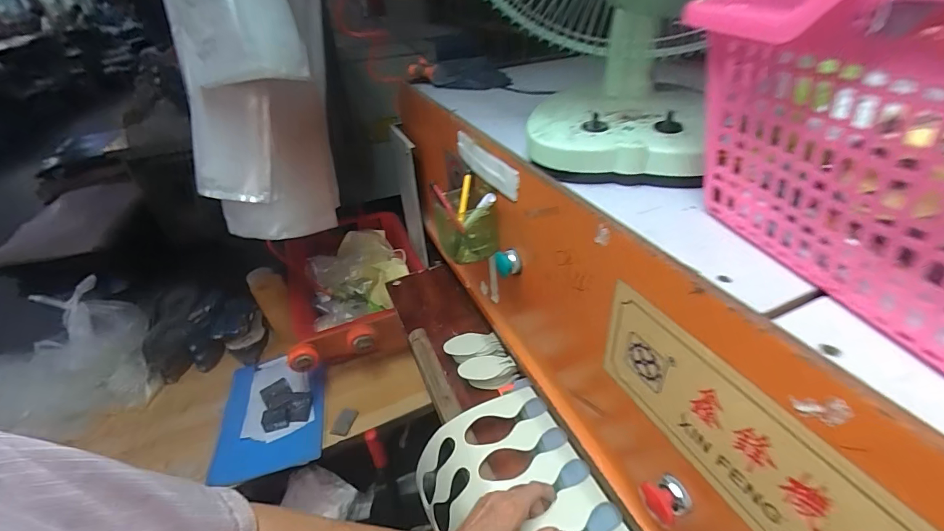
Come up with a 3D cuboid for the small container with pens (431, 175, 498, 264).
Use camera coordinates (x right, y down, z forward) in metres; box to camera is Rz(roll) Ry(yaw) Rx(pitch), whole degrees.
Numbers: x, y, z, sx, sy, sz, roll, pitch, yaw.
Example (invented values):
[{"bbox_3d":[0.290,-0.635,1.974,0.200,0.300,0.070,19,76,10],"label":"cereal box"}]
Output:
[{"bbox_3d":[-0.011,-0.067,0.633,0.091,0.115,0.114,1,27,-9],"label":"small container with pens"}]

